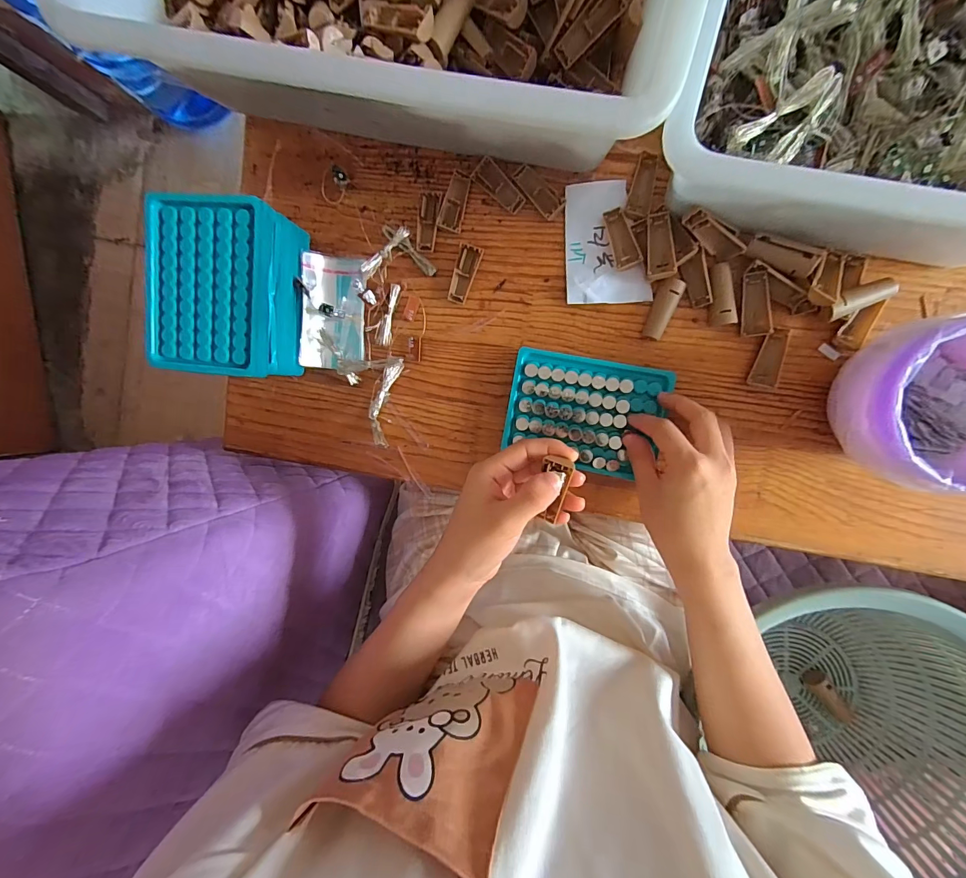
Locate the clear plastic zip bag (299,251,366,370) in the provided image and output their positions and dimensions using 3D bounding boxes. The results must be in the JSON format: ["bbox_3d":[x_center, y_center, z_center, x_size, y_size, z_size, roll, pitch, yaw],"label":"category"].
[{"bbox_3d":[-0.137,-0.116,0.372,0.052,0.027,0.101,7,97,7],"label":"clear plastic zip bag"}]

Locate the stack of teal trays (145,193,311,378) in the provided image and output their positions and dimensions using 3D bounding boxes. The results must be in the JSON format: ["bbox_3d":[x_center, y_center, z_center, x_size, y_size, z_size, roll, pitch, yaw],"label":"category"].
[{"bbox_3d":[-0.211,-0.123,0.352,0.092,0.086,0.131,8,97,7],"label":"stack of teal trays"}]

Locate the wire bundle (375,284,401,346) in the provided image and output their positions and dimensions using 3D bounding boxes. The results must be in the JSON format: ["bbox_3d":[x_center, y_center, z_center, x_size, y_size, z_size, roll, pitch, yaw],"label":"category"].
[{"bbox_3d":[-0.087,-0.114,0.373,0.013,0.004,0.056,18,98,5],"label":"wire bundle"}]

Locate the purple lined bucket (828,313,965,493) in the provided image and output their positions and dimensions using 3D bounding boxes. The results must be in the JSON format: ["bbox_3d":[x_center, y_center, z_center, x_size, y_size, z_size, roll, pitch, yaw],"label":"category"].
[{"bbox_3d":[0.318,-0.026,0.289,0.106,0.093,0.105,1,96,8],"label":"purple lined bucket"}]

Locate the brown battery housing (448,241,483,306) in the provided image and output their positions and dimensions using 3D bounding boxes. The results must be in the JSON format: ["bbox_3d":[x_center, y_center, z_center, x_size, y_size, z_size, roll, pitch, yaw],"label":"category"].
[{"bbox_3d":[-0.016,-0.146,0.361,0.020,0.009,0.048,17,98,6],"label":"brown battery housing"}]

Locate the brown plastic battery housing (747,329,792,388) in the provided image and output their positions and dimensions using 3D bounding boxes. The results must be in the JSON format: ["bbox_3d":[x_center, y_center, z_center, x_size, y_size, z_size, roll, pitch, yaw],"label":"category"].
[{"bbox_3d":[0.239,-0.067,0.337,0.021,0.009,0.047,14,97,6],"label":"brown plastic battery housing"}]

